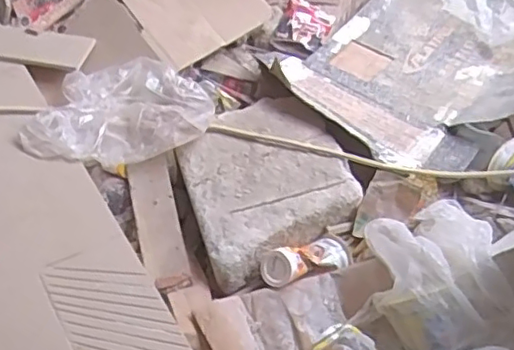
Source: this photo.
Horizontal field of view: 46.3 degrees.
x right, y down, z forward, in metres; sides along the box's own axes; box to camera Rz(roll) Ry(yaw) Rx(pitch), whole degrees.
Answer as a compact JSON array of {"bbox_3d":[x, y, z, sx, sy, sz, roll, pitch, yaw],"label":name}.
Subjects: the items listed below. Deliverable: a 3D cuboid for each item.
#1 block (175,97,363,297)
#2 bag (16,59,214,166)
[{"bbox_3d":[0.005,0.007,0.774,0.200,0.068,0.245,-15,49,-17],"label":"block"},{"bbox_3d":[-0.185,-0.091,0.823,0.235,0.036,0.174,-1,46,-4],"label":"bag"}]

